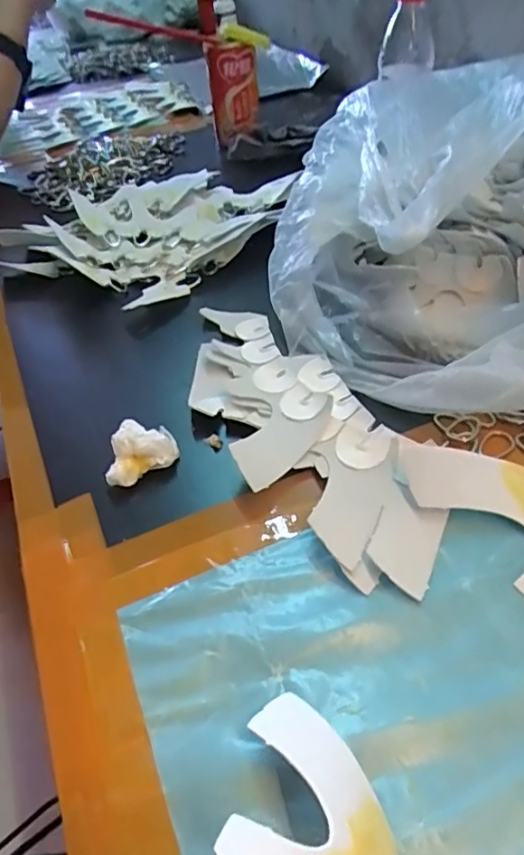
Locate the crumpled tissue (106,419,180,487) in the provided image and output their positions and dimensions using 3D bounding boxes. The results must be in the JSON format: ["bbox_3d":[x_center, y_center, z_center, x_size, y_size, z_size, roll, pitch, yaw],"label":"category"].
[{"bbox_3d":[-0.082,0.016,0.376,0.050,0.031,0.031,-28,51,-19],"label":"crumpled tissue"}]

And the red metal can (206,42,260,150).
[{"bbox_3d":[-0.034,-0.430,0.734,0.062,0.107,0.066,-7,47,-1],"label":"red metal can"}]

